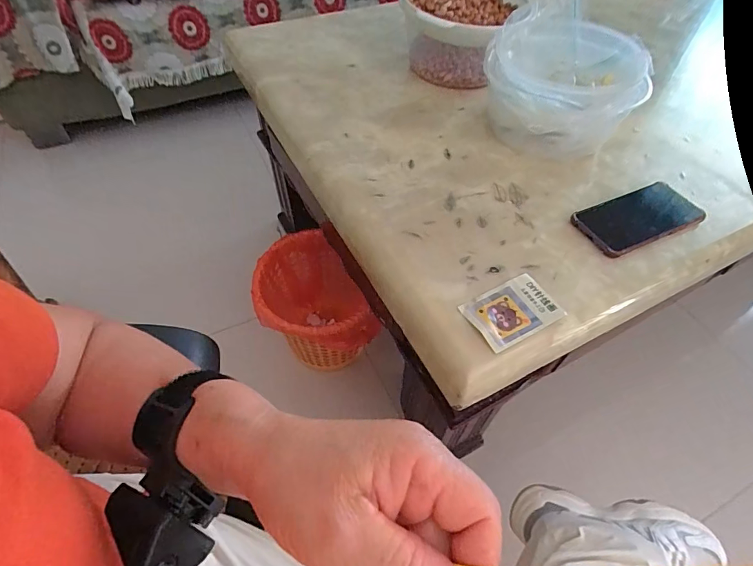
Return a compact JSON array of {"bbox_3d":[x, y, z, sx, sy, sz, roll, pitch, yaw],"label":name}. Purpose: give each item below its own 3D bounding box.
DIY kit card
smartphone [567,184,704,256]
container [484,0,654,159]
[{"bbox_3d":[0.146,0.029,0.444,0.098,0.007,0.064,-24,55,-17],"label":"DIY kit card"},{"bbox_3d":[0.335,-0.084,0.530,0.162,0.014,0.076,-19,54,-15],"label":"smartphone"},{"bbox_3d":[0.279,-0.305,0.623,0.215,0.136,0.205,16,53,11],"label":"container"}]

